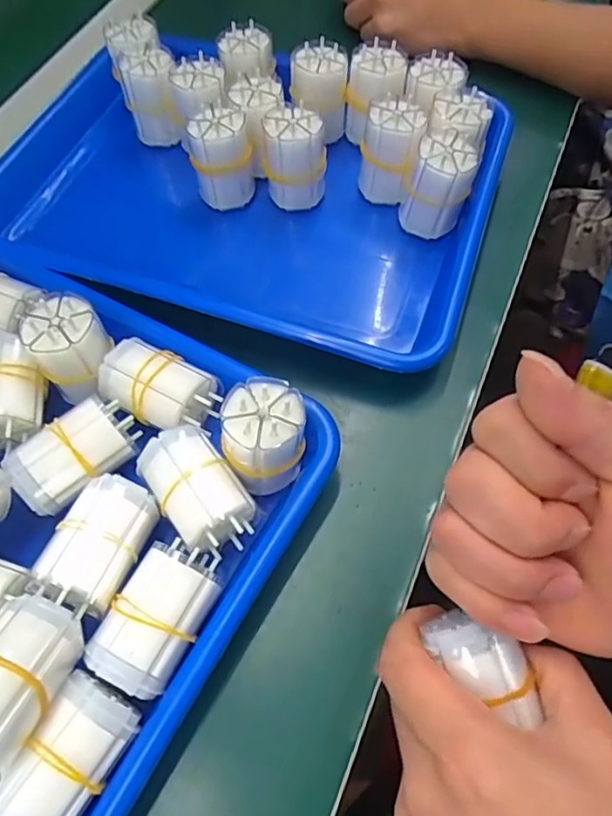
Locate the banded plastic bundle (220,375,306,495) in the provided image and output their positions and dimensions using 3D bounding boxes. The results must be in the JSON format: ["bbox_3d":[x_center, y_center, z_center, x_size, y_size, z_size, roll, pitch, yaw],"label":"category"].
[{"bbox_3d":[-0.020,0.016,0.294,0.040,0.053,0.041,-10,60,-1],"label":"banded plastic bundle"}]

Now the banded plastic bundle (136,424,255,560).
[{"bbox_3d":[-0.055,0.040,0.292,0.038,0.032,0.060,-34,63,-14],"label":"banded plastic bundle"}]

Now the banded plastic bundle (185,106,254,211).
[{"bbox_3d":[-0.056,-0.166,0.394,0.038,0.057,0.034,-10,60,-1],"label":"banded plastic bundle"}]

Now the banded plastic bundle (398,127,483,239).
[{"bbox_3d":[0.085,-0.141,0.375,0.044,0.055,0.040,17,63,14],"label":"banded plastic bundle"}]

